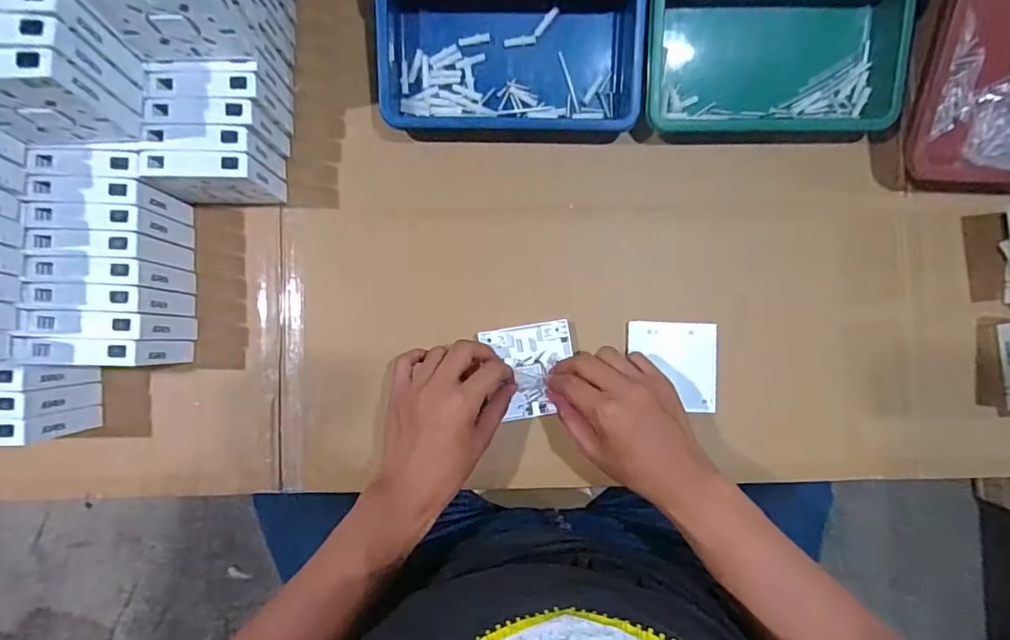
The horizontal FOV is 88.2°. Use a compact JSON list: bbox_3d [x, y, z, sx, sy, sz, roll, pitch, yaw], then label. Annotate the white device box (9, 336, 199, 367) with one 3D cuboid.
[{"bbox_3d":[-0.339,0.027,0.453,0.092,0.091,0.023,2,89,-2],"label":"white device box"}]

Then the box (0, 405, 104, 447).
[{"bbox_3d":[-0.416,0.089,0.443,0.082,0.088,0.023,2,89,-2],"label":"box"}]

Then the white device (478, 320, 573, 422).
[{"bbox_3d":[0.026,0.048,0.496,0.080,0.005,0.087,-10,89,-2],"label":"white device"}]

